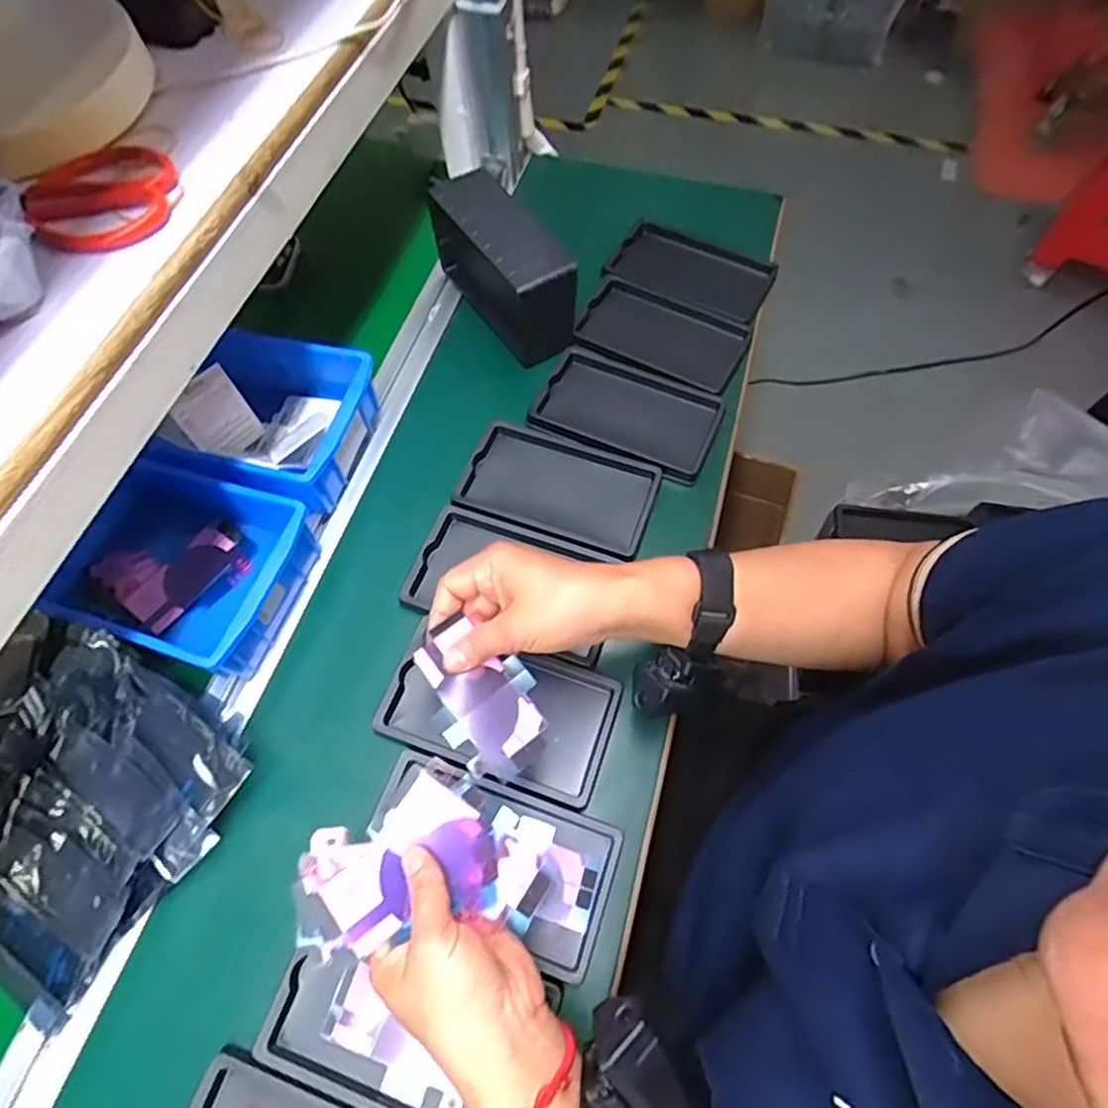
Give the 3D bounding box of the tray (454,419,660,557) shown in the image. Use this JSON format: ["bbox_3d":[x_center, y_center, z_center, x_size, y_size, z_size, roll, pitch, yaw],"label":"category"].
[{"bbox_3d":[0.004,-0.056,0.552,0.160,0.019,0.097,21,65,9],"label":"tray"}]

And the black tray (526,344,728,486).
[{"bbox_3d":[0.068,-0.129,0.589,0.159,0.024,0.100,22,65,10],"label":"black tray"}]

